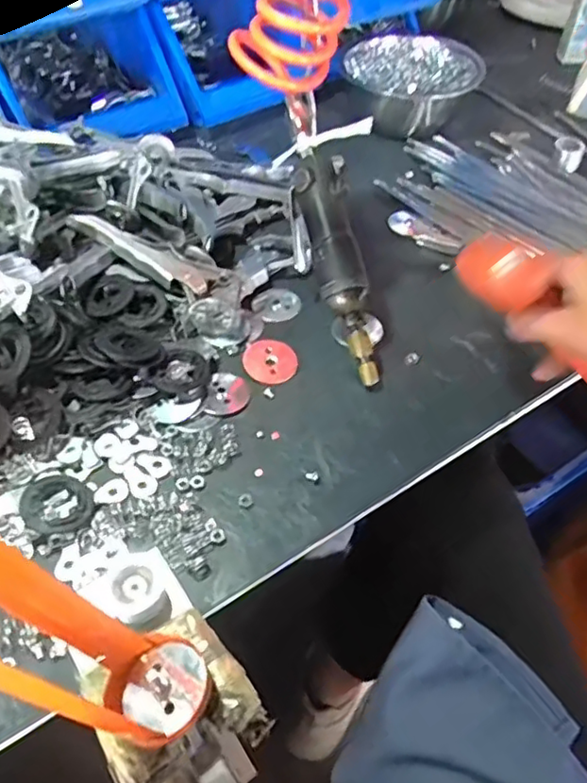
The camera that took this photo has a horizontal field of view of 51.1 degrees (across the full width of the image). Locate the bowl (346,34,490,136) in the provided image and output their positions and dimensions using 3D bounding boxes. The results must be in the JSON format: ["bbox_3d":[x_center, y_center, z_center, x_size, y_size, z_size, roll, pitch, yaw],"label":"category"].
[{"bbox_3d":[0.157,-0.412,0.823,0.179,0.069,0.148,8,50,4],"label":"bowl"}]

